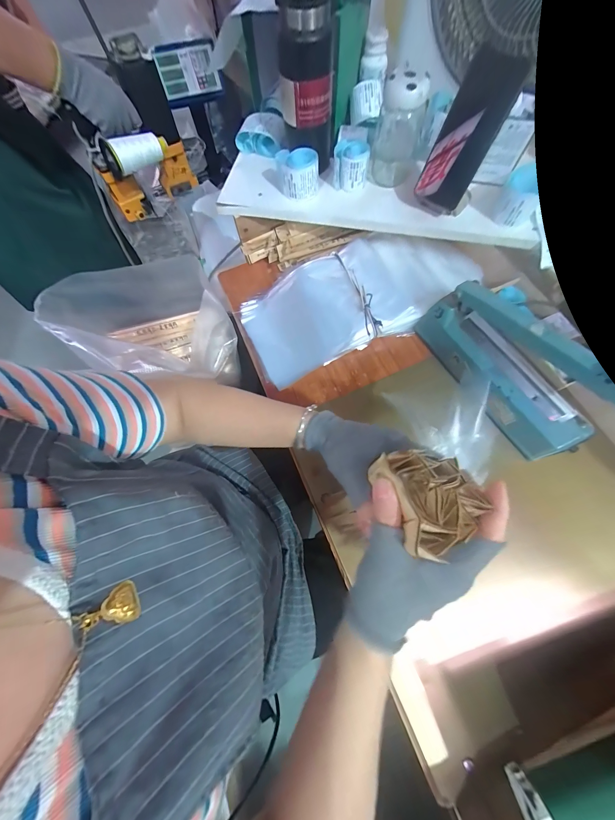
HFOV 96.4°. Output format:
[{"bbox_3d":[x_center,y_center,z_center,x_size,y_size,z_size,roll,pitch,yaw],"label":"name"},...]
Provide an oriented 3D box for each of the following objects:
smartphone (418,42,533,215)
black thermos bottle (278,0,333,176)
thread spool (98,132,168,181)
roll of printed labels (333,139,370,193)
[{"bbox_3d":[0.232,-0.400,0.407,0.080,0.161,0.013,40,55,14],"label":"smartphone"},{"bbox_3d":[-0.002,-0.512,0.439,0.082,0.210,0.068,-6,71,0],"label":"black thermos bottle"},{"bbox_3d":[-0.346,-0.526,0.561,0.130,0.065,0.062,-34,73,-9],"label":"thread spool"},{"bbox_3d":[0.079,-0.440,0.497,0.059,0.056,0.062,-1,71,2],"label":"roll of printed labels"}]

